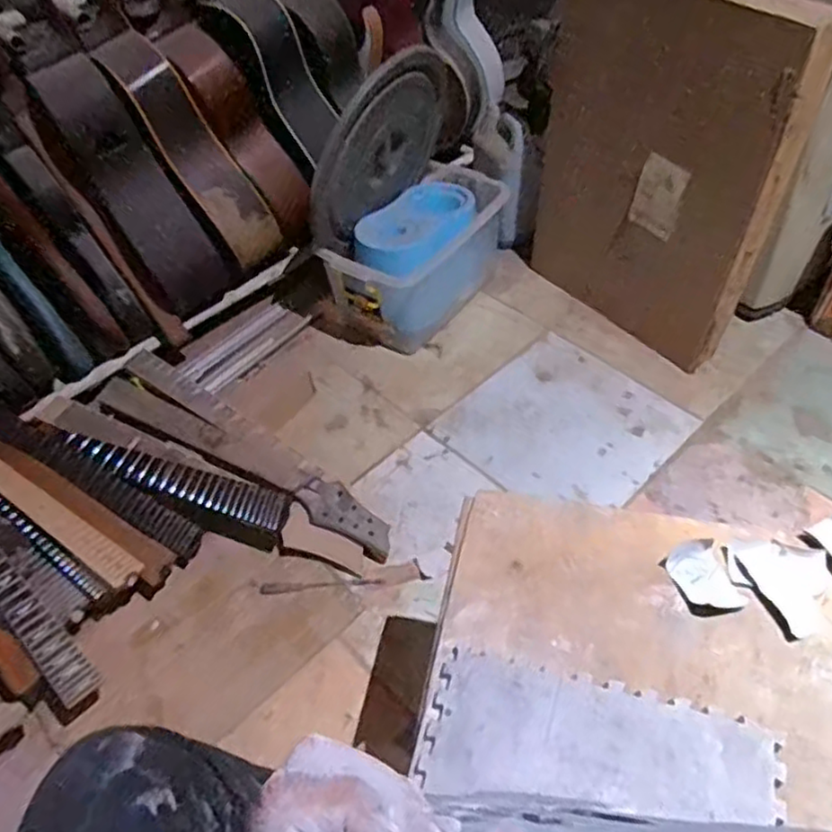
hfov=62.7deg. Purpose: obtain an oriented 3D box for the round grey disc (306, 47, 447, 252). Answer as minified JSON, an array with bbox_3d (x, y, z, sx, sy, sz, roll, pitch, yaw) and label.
[{"bbox_3d":[-0.066,-0.562,1.429,0.046,0.369,0.393,41,75,20],"label":"round grey disc"}]

